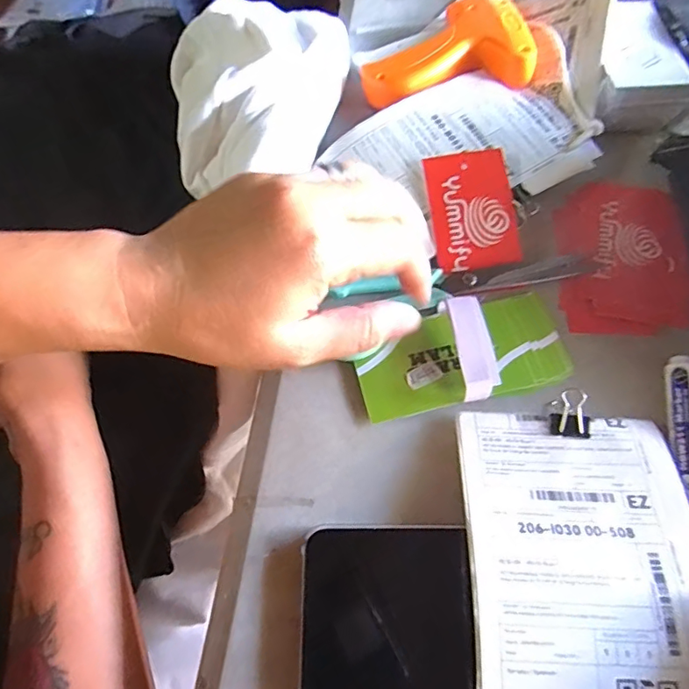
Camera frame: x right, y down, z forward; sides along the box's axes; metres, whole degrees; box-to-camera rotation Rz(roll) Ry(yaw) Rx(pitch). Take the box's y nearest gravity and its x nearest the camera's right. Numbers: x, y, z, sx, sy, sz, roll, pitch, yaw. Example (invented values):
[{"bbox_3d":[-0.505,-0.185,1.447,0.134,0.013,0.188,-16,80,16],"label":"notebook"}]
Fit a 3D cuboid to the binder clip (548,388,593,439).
[{"bbox_3d":[0.114,0.036,0.263,0.020,0.017,0.023,8,65,7],"label":"binder clip"}]

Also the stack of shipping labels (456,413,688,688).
[{"bbox_3d":[0.106,0.101,0.224,0.103,0.016,0.147,1,64,3],"label":"stack of shipping labels"}]

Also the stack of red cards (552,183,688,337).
[{"bbox_3d":[0.165,-0.055,0.310,0.076,0.009,0.105,2,64,4],"label":"stack of red cards"}]

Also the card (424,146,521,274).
[{"bbox_3d":[0.077,-0.081,0.311,0.049,0.004,0.073,-7,80,-1],"label":"card"}]

